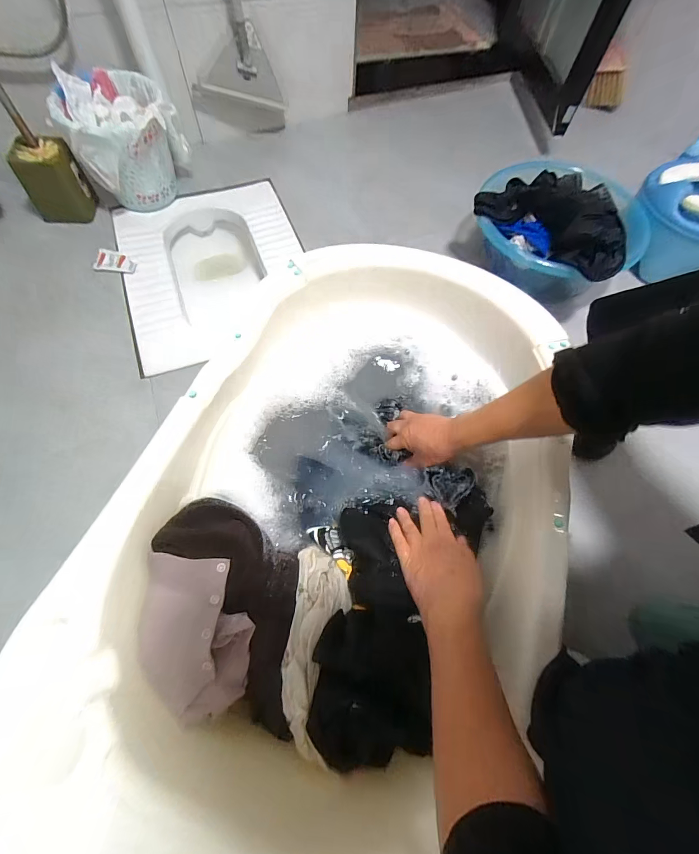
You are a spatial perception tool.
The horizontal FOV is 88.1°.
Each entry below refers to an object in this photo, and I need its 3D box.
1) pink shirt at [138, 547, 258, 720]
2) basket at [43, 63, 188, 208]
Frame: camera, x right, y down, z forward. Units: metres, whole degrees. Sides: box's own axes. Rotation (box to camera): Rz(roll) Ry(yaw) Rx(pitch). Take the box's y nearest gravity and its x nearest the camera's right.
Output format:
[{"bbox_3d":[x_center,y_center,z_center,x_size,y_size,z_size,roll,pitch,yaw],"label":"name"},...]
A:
[{"bbox_3d":[-0.169,0.220,0.398,0.110,0.047,0.173,-25,69,-14],"label":"pink shirt"},{"bbox_3d":[-0.538,-0.692,0.892,0.237,0.218,0.233,-24,68,-14],"label":"basket"}]

